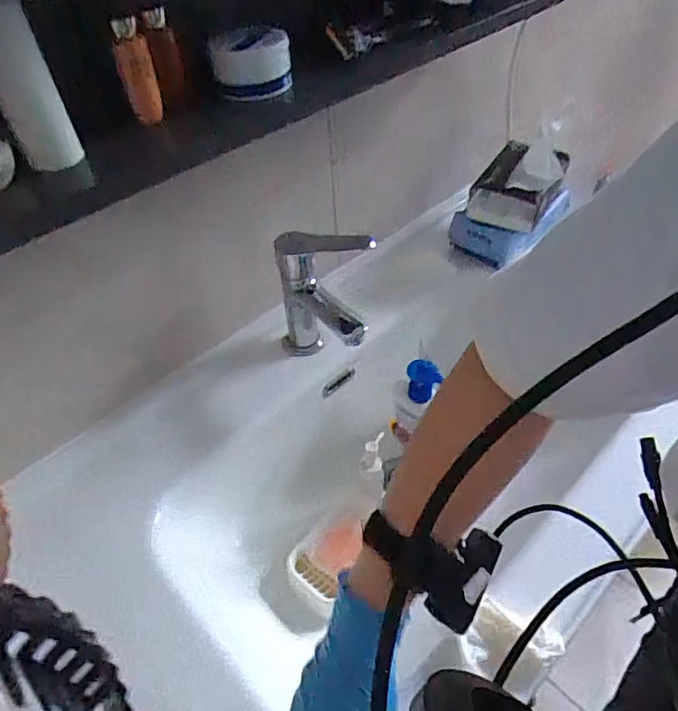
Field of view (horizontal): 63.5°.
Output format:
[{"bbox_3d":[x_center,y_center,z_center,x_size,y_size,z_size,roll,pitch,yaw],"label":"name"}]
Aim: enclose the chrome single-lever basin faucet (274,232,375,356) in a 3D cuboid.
[{"bbox_3d":[-0.018,-0.057,0.664,0.135,0.173,0.084,21,51,23],"label":"chrome single-lever basin faucet"}]

